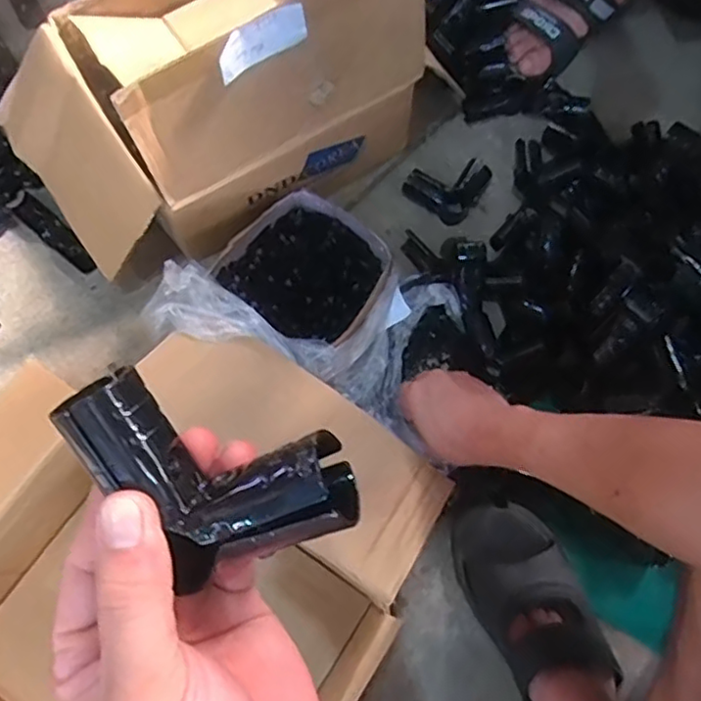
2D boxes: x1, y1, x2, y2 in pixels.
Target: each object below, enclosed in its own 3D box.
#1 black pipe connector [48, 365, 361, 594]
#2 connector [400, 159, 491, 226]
[{"bbox_3d":[-0.052,0.049,0.224,0.101,0.035,0.059,21,73,7],"label":"black pipe connector"},{"bbox_3d":[0.123,-0.205,0.790,0.082,0.031,0.087,41,75,10],"label":"connector"}]

